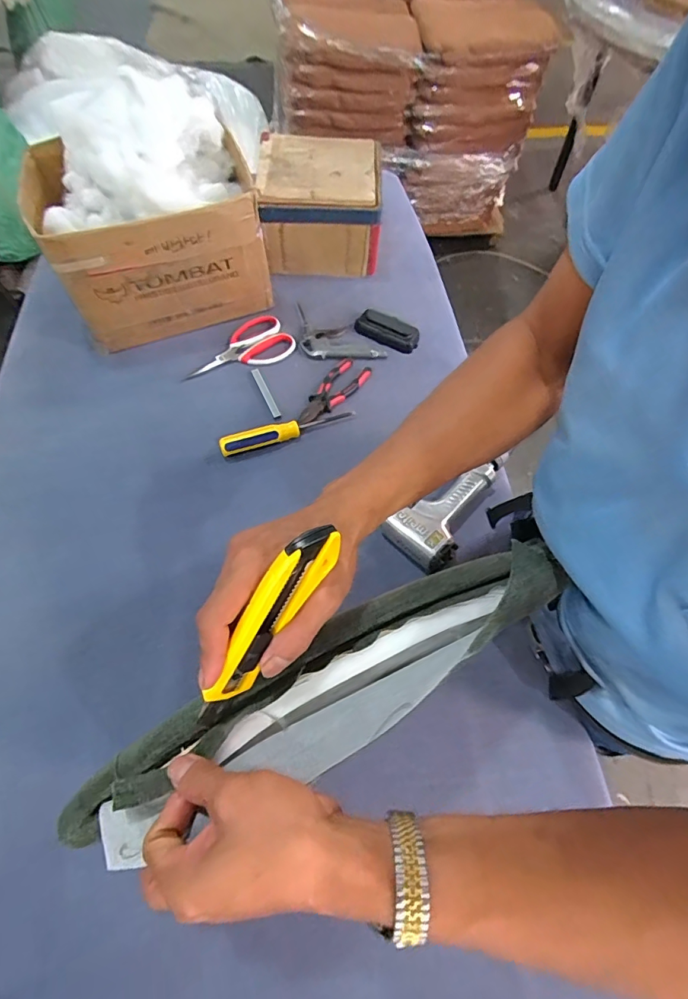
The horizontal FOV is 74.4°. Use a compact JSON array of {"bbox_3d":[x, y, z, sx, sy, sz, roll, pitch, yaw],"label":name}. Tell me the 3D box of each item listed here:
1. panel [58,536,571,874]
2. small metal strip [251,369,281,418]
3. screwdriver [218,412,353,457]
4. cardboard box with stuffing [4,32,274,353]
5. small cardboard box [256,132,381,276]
[{"bbox_3d":[0.000,0.130,0.324,0.379,0.053,0.081,-25,64,-11],"label":"panel"},{"bbox_3d":[-0.121,-0.166,0.699,0.012,0.004,0.103,-23,64,-11],"label":"small metal strip"},{"bbox_3d":[-0.082,-0.105,0.658,0.197,0.024,0.029,-21,64,-10],"label":"screwdriver"},{"bbox_3d":[-0.298,-0.434,0.696,0.304,0.274,0.278,-24,64,-13],"label":"cardboard box with stuffing"},{"bbox_3d":[-0.040,-0.530,0.822,0.202,0.132,0.207,-2,62,0],"label":"small cardboard box"}]

